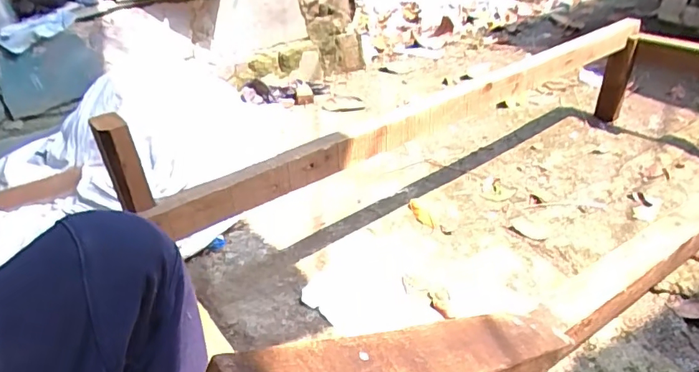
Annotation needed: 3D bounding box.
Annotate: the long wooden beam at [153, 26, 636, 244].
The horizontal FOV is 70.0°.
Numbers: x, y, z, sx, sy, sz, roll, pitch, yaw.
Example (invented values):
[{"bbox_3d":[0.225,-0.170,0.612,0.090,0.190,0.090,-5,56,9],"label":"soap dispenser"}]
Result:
[{"bbox_3d":[0.215,-0.161,1.027,1.268,0.092,0.053,-27,40,-27],"label":"long wooden beam"}]

